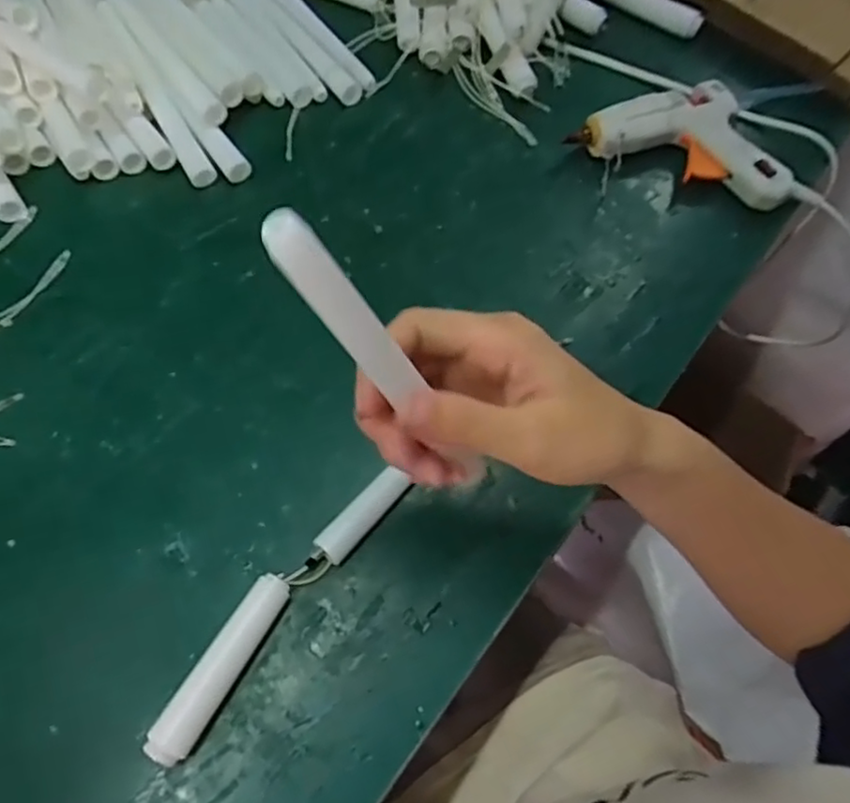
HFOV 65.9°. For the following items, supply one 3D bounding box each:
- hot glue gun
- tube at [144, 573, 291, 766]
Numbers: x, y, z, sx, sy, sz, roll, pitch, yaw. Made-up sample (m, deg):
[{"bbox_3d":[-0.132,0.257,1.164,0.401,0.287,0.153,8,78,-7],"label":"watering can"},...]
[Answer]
[{"bbox_3d":[0.188,-0.184,0.459,0.146,0.030,0.099,30,66,10],"label":"hot glue gun"},{"bbox_3d":[-0.094,0.122,0.306,0.018,0.018,0.088,29,66,9],"label":"tube"}]

